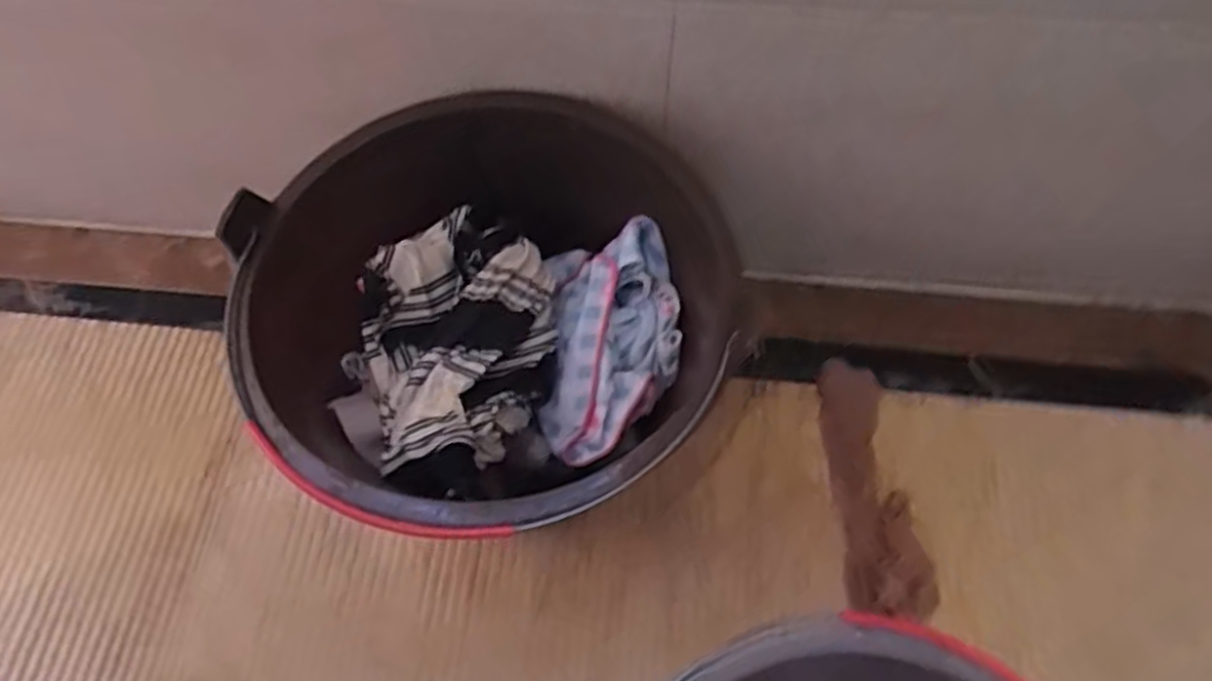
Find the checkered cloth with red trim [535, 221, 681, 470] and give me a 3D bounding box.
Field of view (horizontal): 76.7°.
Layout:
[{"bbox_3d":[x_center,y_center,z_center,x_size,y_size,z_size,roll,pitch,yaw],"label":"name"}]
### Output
[{"bbox_3d":[0.003,-0.003,0.467,0.083,0.052,0.152,1,64,0],"label":"checkered cloth with red trim"}]

